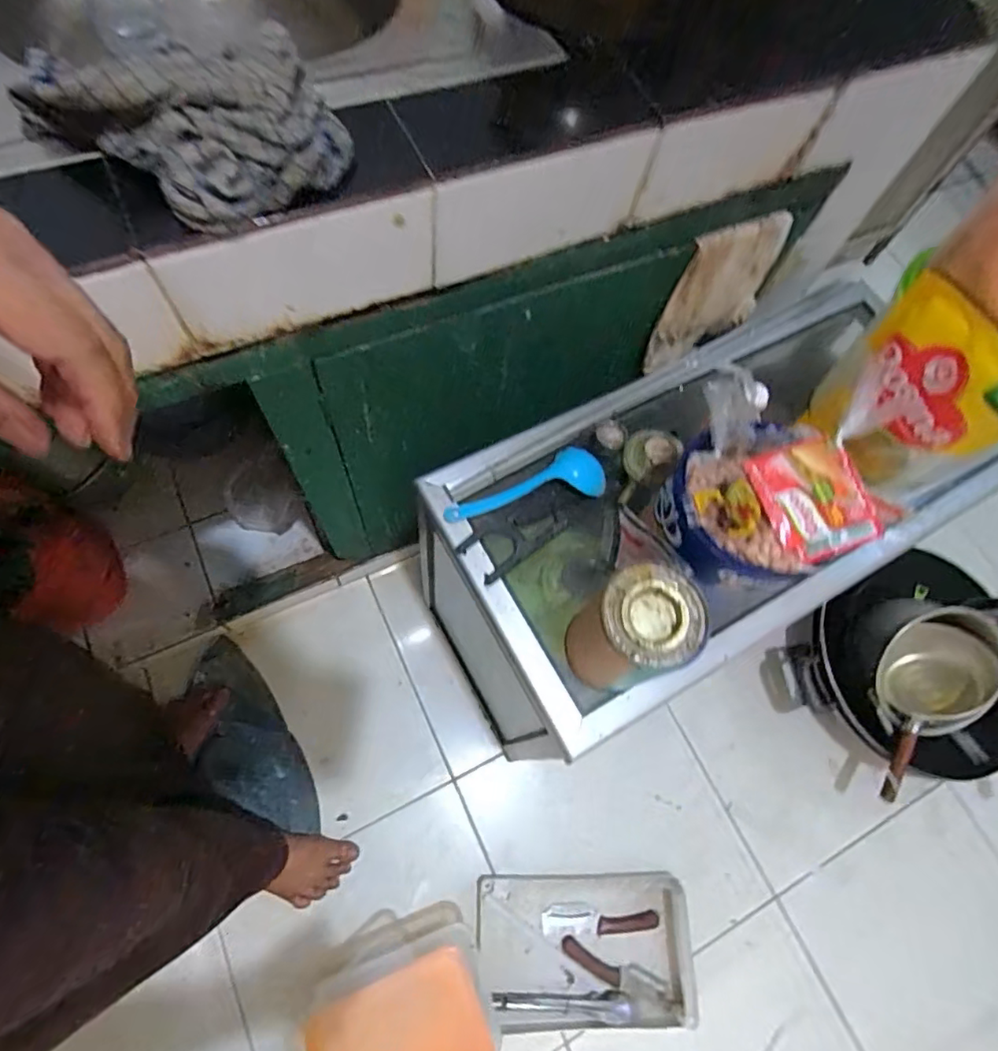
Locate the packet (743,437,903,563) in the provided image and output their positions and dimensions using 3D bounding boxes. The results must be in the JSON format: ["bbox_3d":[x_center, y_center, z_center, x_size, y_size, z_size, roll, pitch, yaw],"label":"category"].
[{"bbox_3d":[0.264,-0.024,0.467,0.102,0.012,0.091,-17,81,-10],"label":"packet"}]

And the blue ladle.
[{"bbox_3d":[0.024,-0.048,0.628,0.172,0.030,0.060,-8,63,-2],"label":"blue ladle"}]

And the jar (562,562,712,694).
[{"bbox_3d":[0.119,0.098,0.508,0.092,0.144,0.076,-24,64,-10],"label":"jar"}]

